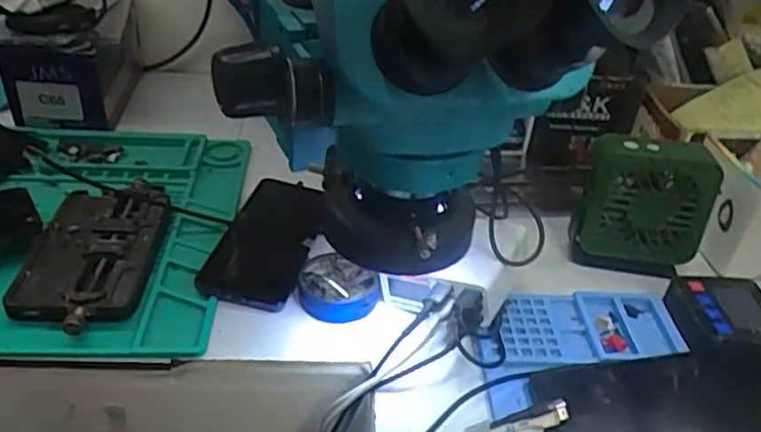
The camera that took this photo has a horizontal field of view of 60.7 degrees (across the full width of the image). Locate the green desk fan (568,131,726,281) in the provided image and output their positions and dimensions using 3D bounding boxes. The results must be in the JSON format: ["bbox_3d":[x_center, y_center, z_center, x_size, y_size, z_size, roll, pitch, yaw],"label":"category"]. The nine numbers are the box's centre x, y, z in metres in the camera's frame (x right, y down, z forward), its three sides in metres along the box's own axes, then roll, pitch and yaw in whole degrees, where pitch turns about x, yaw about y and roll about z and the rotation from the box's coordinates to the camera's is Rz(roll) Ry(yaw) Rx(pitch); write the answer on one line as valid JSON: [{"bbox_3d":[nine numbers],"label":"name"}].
[{"bbox_3d":[0.213,-0.006,0.533,0.100,0.114,0.032,6,26,6],"label":"green desk fan"}]

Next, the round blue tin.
[{"bbox_3d":[-0.033,0.054,0.504,0.059,0.023,0.056,3,35,-2],"label":"round blue tin"}]

